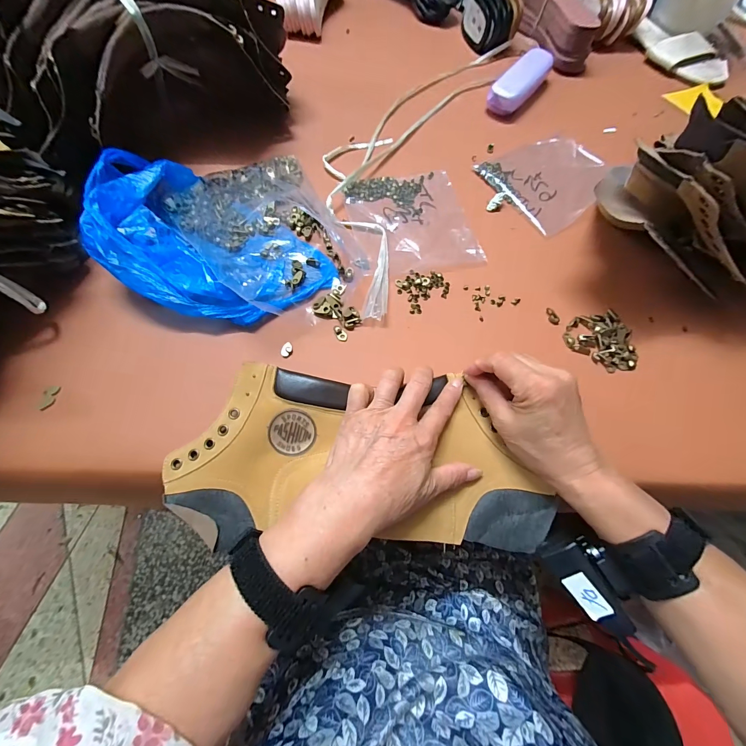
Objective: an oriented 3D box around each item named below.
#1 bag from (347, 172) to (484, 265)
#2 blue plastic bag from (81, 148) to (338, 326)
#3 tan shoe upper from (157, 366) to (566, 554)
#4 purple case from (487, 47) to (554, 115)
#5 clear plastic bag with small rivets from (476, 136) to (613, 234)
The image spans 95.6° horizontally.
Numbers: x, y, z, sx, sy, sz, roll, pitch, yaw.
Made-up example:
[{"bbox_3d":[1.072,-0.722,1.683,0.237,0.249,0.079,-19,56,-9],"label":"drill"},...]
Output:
[{"bbox_3d":[0.044,-0.186,0.404,0.137,0.010,0.149,-11,68,-6],"label":"bag"},{"bbox_3d":[-0.169,-0.133,0.339,0.237,0.068,0.162,30,70,11],"label":"blue plastic bag"},{"bbox_3d":[-0.007,0.075,0.289,0.314,0.039,0.140,7,67,-2],"label":"tan shoe upper"},{"bbox_3d":[0.217,-0.424,0.494,0.044,0.034,0.135,37,71,13],"label":"purple case"},{"bbox_3d":[0.233,-0.255,0.441,0.155,0.010,0.133,-33,71,-14],"label":"clear plastic bag with small rivets"}]

